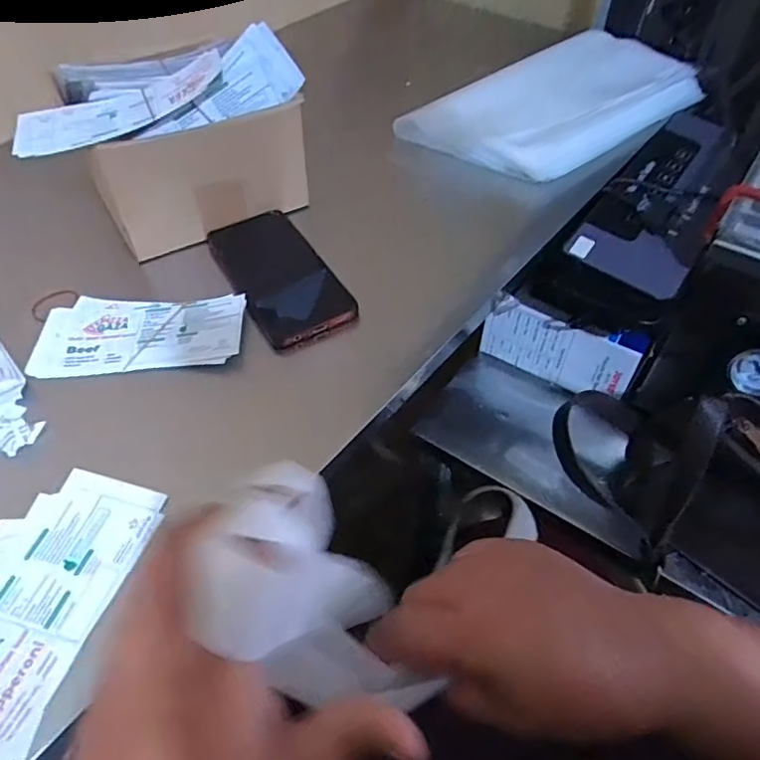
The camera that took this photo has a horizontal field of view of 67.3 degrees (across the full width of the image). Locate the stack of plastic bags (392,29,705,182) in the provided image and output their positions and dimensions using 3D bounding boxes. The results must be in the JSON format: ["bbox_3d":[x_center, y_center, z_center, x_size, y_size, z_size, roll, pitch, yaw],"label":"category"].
[{"bbox_3d":[0.216,-0.328,0.670,0.354,0.035,0.176,-32,58,-24],"label":"stack of plastic bags"}]

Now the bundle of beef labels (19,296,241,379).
[{"bbox_3d":[-0.190,-0.041,0.456,0.162,0.013,0.082,-3,51,-3],"label":"bundle of beef labels"}]

